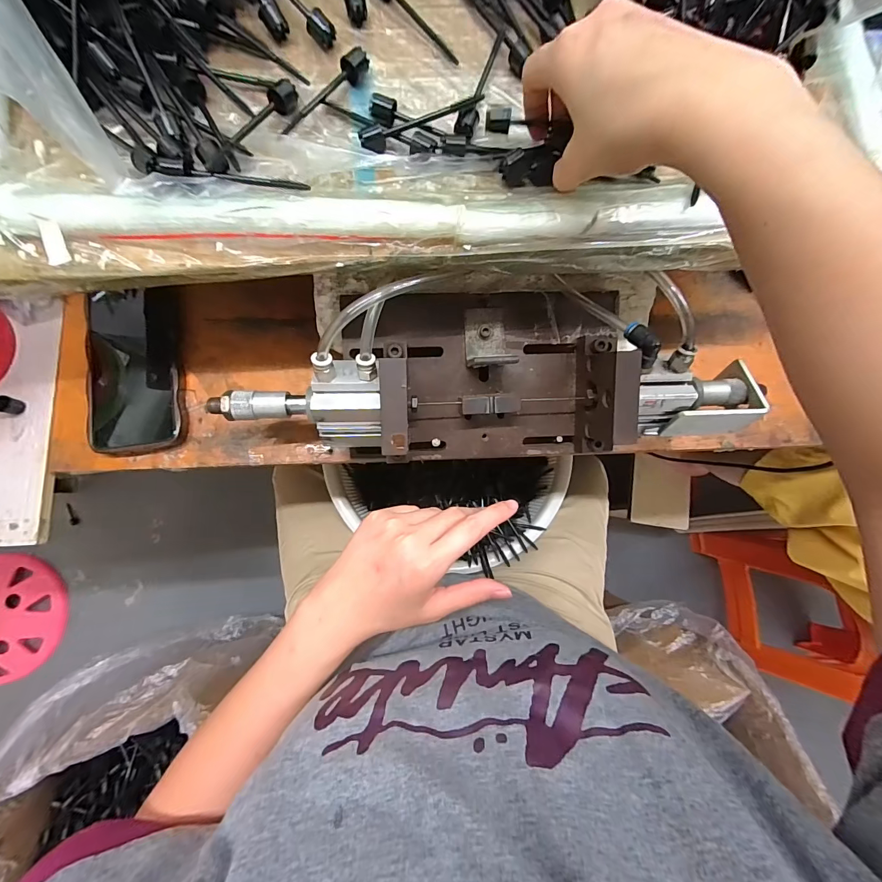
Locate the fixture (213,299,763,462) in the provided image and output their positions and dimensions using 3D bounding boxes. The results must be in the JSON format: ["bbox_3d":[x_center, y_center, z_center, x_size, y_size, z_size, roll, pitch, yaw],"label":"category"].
[{"bbox_3d":[0.043,-0.059,0.334,0.434,0.109,0.138,-2,81,-4],"label":"fixture"}]

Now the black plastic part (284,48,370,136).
[{"bbox_3d":[-0.080,-0.235,0.257,0.012,0.013,0.080,41,81,3],"label":"black plastic part"}]

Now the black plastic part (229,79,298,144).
[{"bbox_3d":[-0.117,-0.214,0.252,0.013,0.010,0.059,39,81,3],"label":"black plastic part"}]

